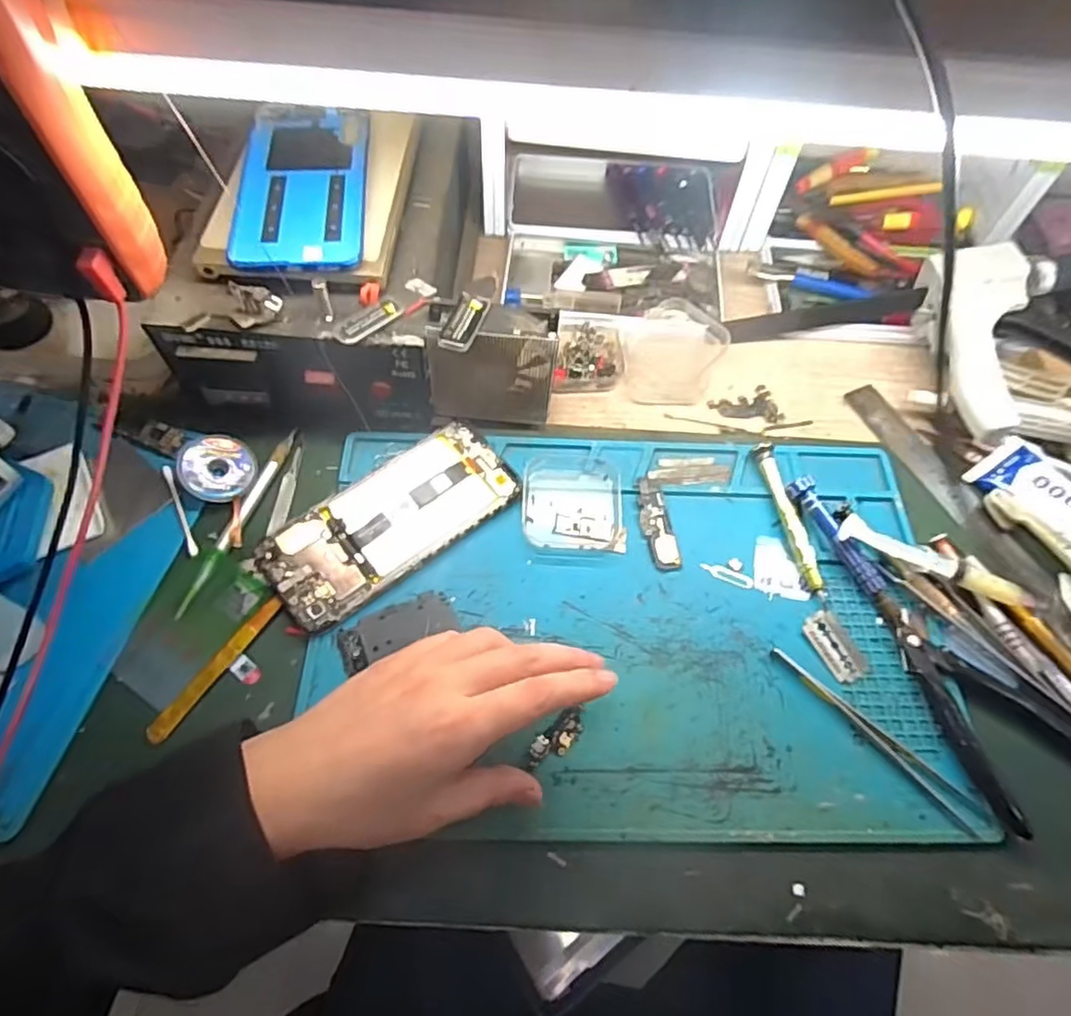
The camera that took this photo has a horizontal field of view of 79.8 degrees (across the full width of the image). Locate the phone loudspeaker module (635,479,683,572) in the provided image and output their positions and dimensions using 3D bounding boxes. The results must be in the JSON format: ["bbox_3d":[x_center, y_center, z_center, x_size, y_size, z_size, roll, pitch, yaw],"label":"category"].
[{"bbox_3d":[0.080,0.009,0.420,0.021,0.004,0.068,-7,63,-6],"label":"phone loudspeaker module"}]

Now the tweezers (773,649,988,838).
[{"bbox_3d":[0.188,0.129,0.359,0.131,0.006,0.016,40,67,17],"label":"tweezers"}]

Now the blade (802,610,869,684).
[{"bbox_3d":[0.180,0.083,0.385,0.023,0.004,0.043,-25,73,-13],"label":"blade"}]

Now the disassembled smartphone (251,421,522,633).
[{"bbox_3d":[-0.090,0.007,0.409,0.162,0.010,0.076,-36,69,-19],"label":"disassembled smartphone"}]

